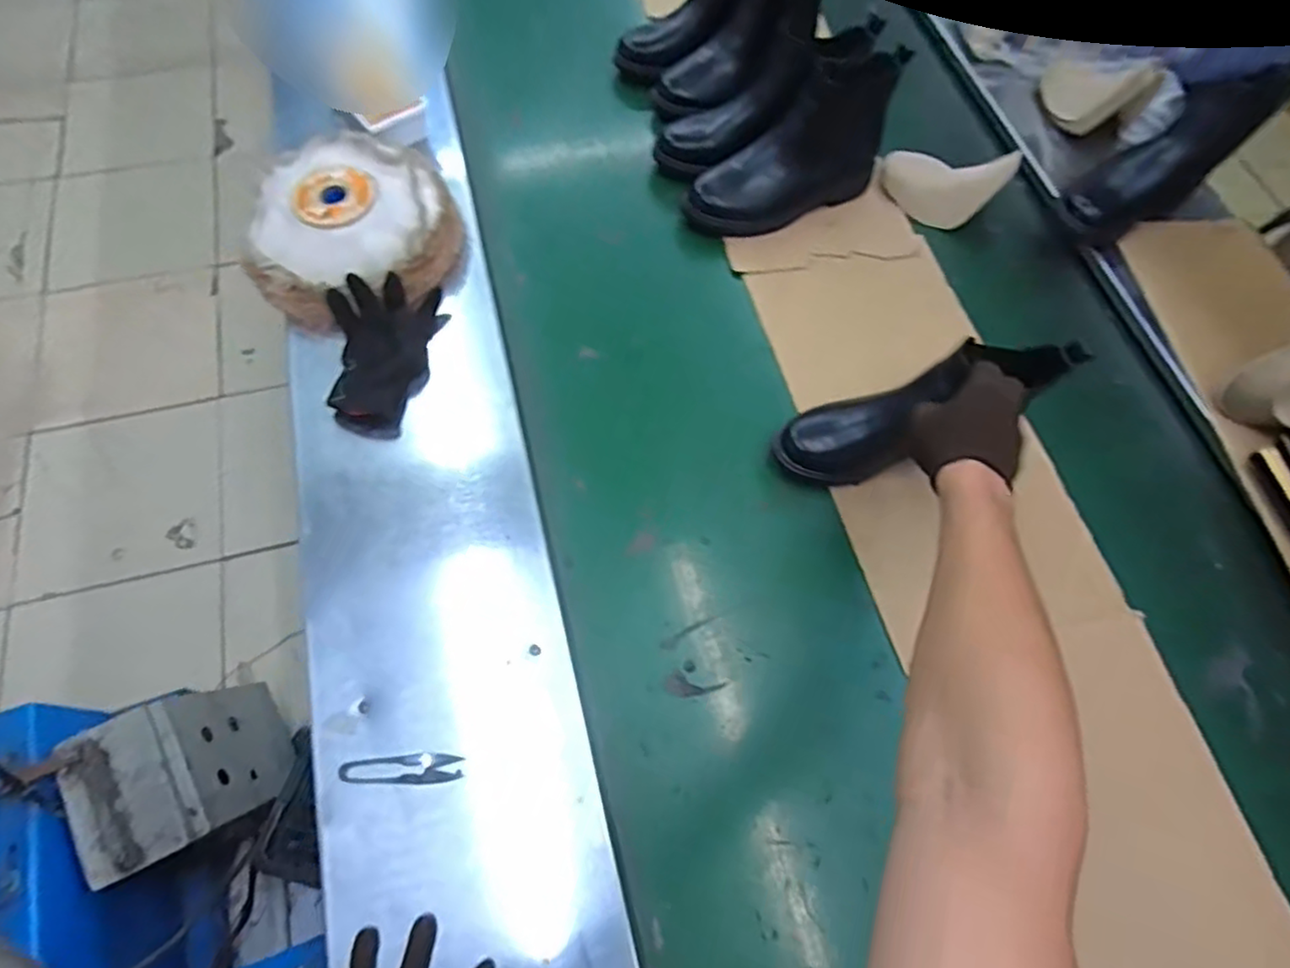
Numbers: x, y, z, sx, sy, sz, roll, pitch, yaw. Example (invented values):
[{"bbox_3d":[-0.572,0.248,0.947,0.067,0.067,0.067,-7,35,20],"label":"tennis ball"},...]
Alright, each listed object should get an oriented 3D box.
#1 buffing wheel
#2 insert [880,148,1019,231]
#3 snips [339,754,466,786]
[{"bbox_3d":[-0.334,-0.302,0.769,0.226,0.068,0.234,1,65,-2],"label":"buffing wheel"},{"bbox_3d":[0.377,-0.385,0.847,0.143,0.071,0.079,25,67,8],"label":"insert"},{"bbox_3d":[-0.208,0.247,0.573,0.099,0.009,0.024,-3,66,-4],"label":"snips"}]

